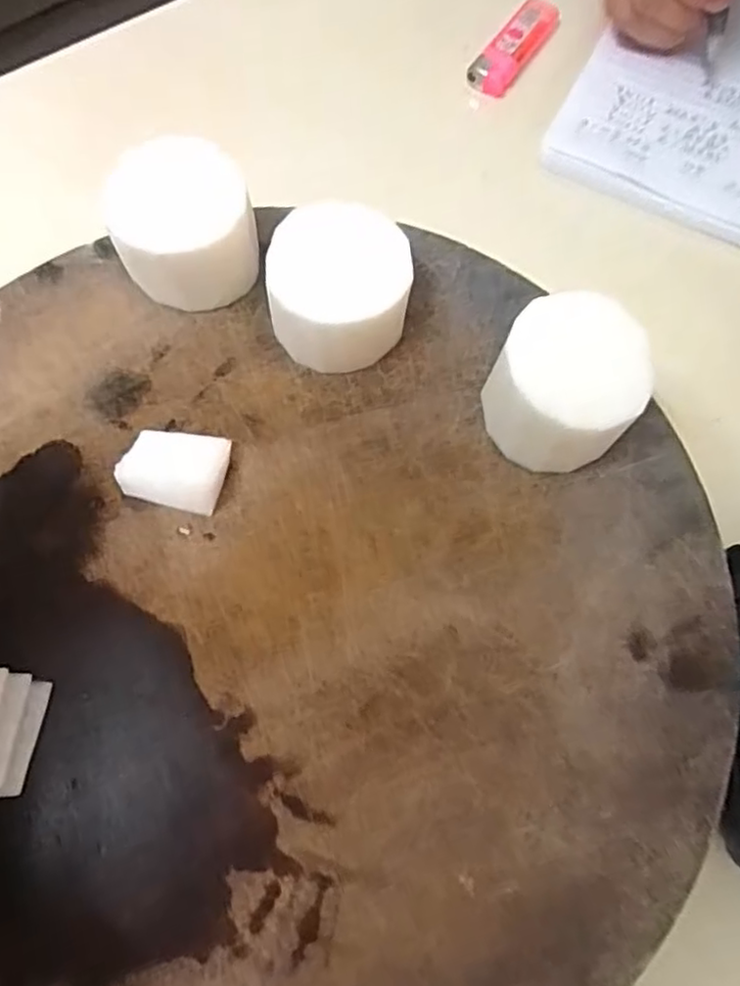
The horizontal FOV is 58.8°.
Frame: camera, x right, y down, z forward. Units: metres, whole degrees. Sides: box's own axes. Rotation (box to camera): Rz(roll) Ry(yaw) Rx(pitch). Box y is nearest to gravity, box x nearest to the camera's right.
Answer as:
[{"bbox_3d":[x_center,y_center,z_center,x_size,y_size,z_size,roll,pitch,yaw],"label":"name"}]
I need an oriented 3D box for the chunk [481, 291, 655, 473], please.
[{"bbox_3d":[0.068,-0.037,0.229,0.048,0.038,0.050,1,69,-3],"label":"chunk"}]

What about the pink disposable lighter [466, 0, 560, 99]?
[{"bbox_3d":[0.085,-0.256,0.376,0.020,0.018,0.083,33,71,9],"label":"pink disposable lighter"}]

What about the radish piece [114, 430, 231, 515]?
[{"bbox_3d":[-0.068,-0.009,0.227,0.032,0.009,0.026,13,69,2],"label":"radish piece"}]

